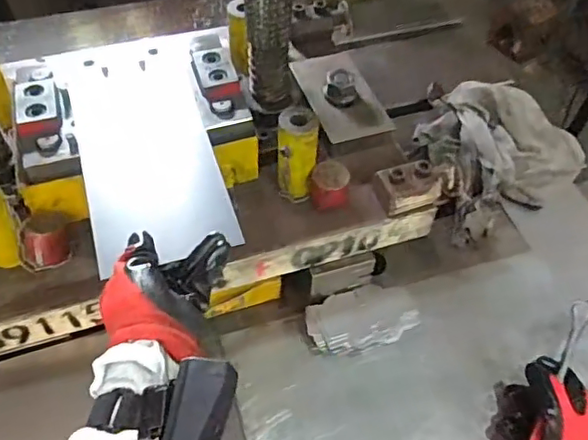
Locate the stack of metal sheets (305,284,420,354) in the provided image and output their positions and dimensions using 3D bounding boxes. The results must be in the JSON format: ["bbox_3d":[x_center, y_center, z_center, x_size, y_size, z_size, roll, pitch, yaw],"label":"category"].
[{"bbox_3d":[0.079,0.116,0.661,0.124,0.029,0.068,-12,53,-10],"label":"stack of metal sheets"}]

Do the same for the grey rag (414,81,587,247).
[{"bbox_3d":[0.268,-0.109,0.815,0.249,0.076,0.222,-26,57,-20],"label":"grey rag"}]

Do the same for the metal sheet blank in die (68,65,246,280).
[{"bbox_3d":[-0.139,-0.063,0.549,0.121,0.009,0.245,-14,54,-11],"label":"metal sheet blank in die"}]

